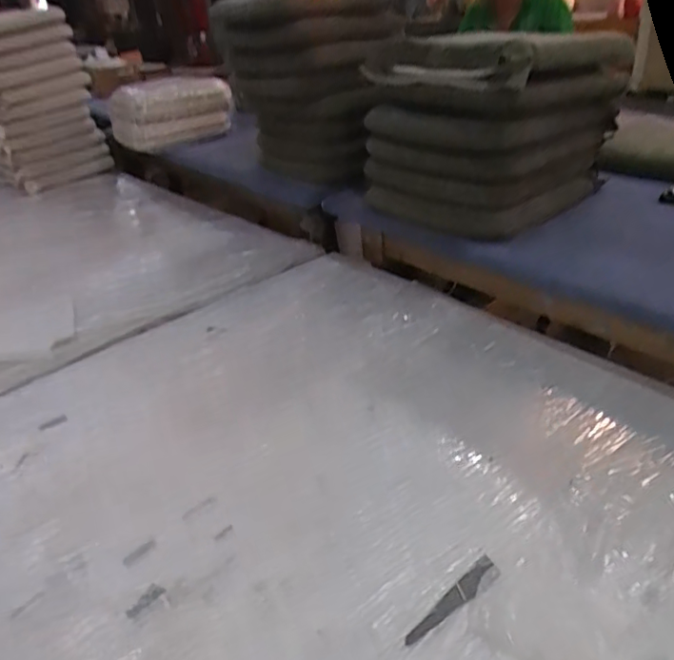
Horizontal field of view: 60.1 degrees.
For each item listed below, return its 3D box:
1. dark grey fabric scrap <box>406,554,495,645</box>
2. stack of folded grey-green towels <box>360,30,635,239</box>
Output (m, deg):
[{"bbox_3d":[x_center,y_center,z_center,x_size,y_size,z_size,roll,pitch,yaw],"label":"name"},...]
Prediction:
[{"bbox_3d":[0.143,0.334,0.718,0.150,0.012,0.027,-30,39,-31],"label":"dark grey fabric scrap"},{"bbox_3d":[0.343,-0.486,1.359,0.397,0.385,0.455,-26,36,-27],"label":"stack of folded grey-green towels"}]

